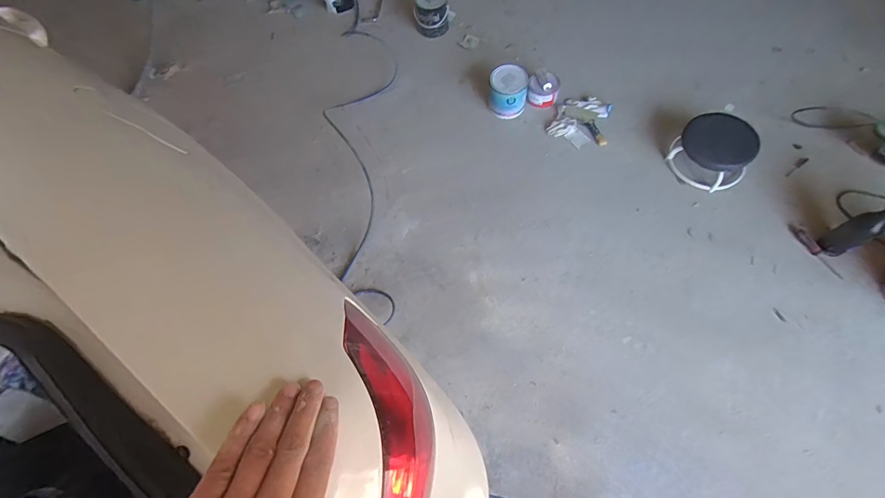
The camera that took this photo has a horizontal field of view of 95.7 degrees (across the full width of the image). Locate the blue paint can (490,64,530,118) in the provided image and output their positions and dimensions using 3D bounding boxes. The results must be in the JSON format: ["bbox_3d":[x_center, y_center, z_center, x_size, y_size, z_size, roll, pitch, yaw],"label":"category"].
[{"bbox_3d":[0.281,-0.666,1.702,0.153,0.137,0.190,3,64,6],"label":"blue paint can"}]

